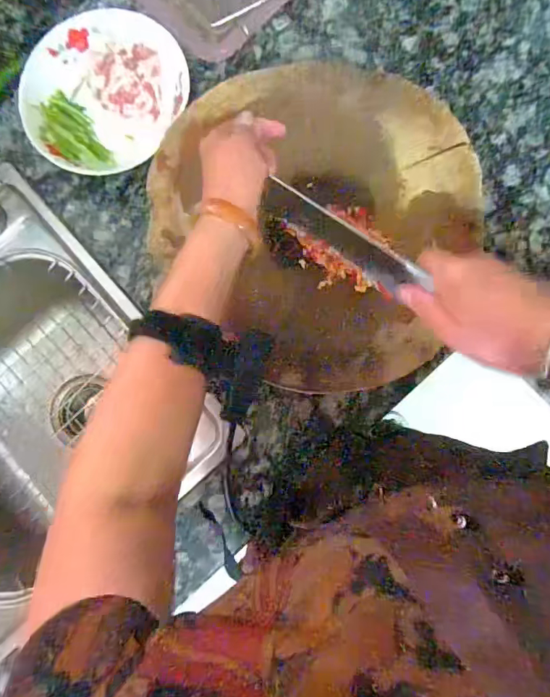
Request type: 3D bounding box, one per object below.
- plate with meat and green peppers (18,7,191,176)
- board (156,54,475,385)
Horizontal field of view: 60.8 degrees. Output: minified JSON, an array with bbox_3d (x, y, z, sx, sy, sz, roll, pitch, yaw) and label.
[{"bbox_3d":[-0.193,-0.289,0.525,0.181,0.032,0.164,-40,82,0],"label":"plate with meat and green peppers"},{"bbox_3d":[0.048,-0.131,0.465,0.323,0.060,0.290,44,89,8],"label":"board"}]

